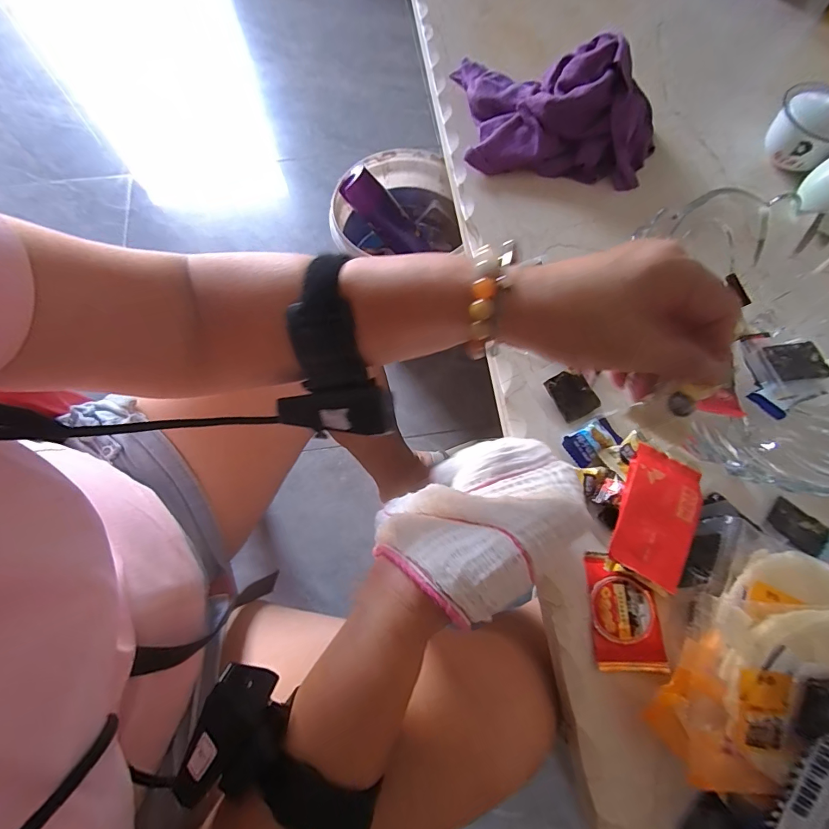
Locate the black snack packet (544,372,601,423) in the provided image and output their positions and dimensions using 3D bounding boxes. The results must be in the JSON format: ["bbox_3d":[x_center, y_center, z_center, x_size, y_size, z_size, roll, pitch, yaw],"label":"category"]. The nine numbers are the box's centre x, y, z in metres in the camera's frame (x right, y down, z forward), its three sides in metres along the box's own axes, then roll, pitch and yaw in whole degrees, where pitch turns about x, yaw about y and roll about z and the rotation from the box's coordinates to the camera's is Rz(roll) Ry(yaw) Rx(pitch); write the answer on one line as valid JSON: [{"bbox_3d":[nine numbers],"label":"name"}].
[{"bbox_3d":[0.137,-0.018,0.362,0.032,0.011,0.040,-27,73,-10],"label":"black snack packet"}]

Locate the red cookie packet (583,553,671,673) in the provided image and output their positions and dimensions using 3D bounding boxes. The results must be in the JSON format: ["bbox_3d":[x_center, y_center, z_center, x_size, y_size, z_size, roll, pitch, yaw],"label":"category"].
[{"bbox_3d":[0.156,0.144,0.308,0.049,0.009,0.077,0,71,-1],"label":"red cookie packet"}]

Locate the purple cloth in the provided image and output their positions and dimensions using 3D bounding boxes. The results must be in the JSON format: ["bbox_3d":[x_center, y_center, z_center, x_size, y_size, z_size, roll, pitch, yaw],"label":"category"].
[{"bbox_3d":[0.148,-0.337,0.445,0.223,0.075,0.154,12,71,3],"label":"purple cloth"}]

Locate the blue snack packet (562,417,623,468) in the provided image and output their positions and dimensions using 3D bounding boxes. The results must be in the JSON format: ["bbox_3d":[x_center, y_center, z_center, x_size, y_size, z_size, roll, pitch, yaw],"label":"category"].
[{"bbox_3d":[0.149,0.022,0.348,0.047,0.004,0.027,-31,74,-11],"label":"blue snack packet"}]

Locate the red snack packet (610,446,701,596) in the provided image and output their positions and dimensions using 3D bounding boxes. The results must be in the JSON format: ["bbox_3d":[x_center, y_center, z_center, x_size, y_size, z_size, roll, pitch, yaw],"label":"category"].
[{"bbox_3d":[0.182,0.073,0.312,0.052,0.010,0.100,28,66,6],"label":"red snack packet"}]

